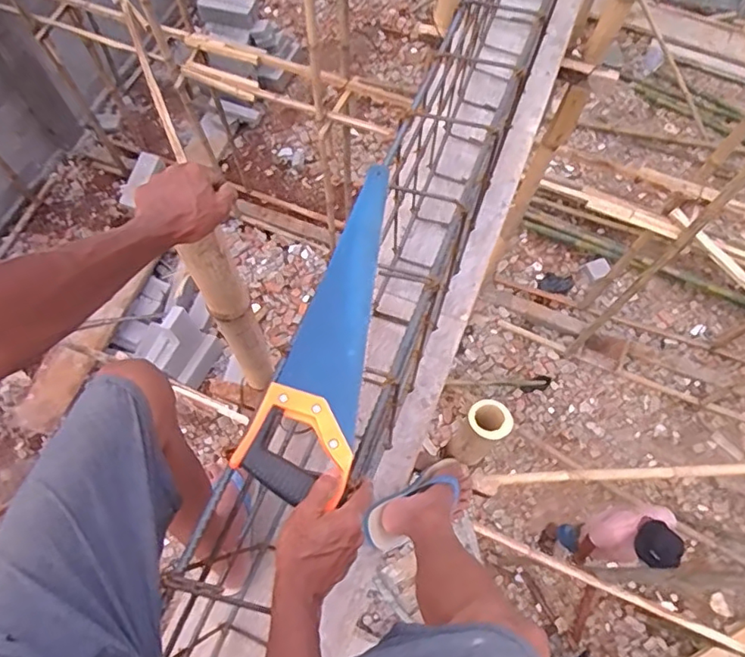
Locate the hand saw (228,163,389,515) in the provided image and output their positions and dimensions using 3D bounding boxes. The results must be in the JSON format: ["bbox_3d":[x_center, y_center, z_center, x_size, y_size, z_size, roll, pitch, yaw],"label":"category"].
[{"bbox_3d":[-0.040,-0.013,0.652,0.110,0.027,0.411,14,67,4],"label":"hand saw"}]

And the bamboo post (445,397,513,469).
[{"bbox_3d":[0.196,0.205,1.048,0.085,0.243,0.075,-42,74,-17],"label":"bamboo post"}]

